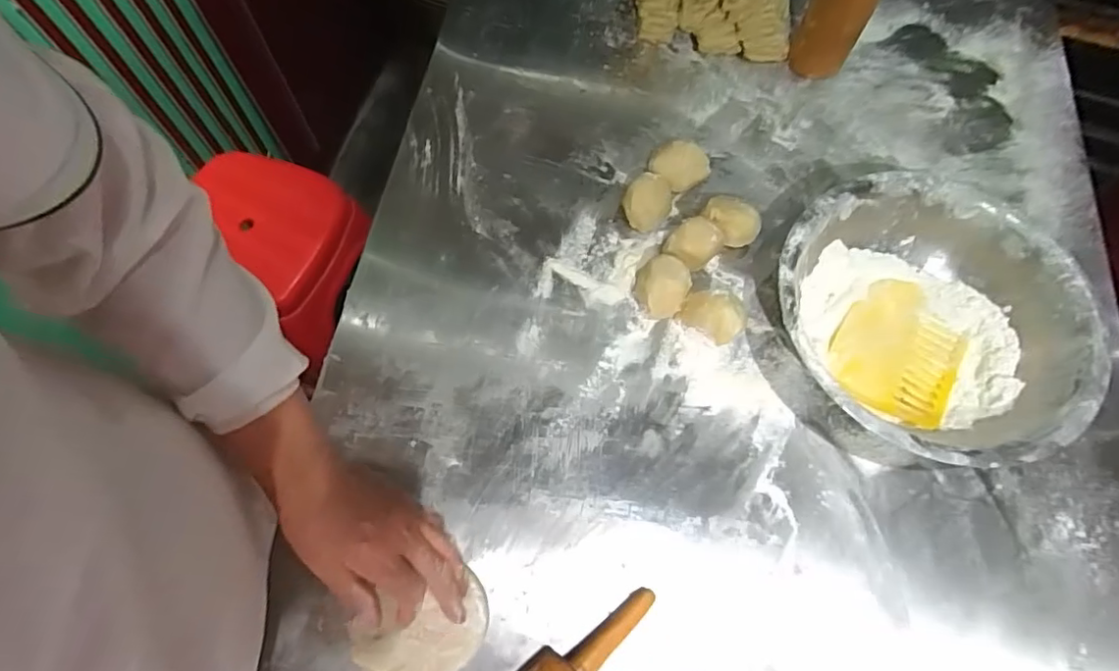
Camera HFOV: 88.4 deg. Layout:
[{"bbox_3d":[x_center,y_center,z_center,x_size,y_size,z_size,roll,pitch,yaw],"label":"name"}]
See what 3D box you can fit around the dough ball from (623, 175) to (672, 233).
[{"bbox_3d":[0.094,-0.143,0.613,0.050,0.053,0.052,1,68,-1],"label":"dough ball"}]

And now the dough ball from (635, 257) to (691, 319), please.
[{"bbox_3d":[0.103,-0.047,0.577,0.047,0.046,0.051,1,68,-1],"label":"dough ball"}]

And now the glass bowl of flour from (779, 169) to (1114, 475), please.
[{"bbox_3d":[0.337,-0.013,0.551,0.268,0.084,0.268,1,68,-1],"label":"glass bowl of flour"}]

